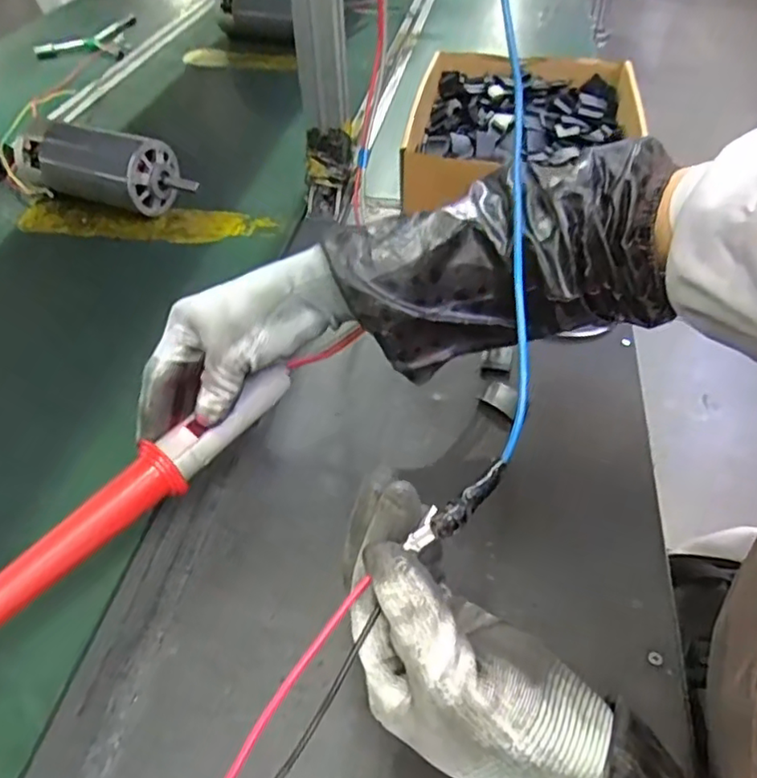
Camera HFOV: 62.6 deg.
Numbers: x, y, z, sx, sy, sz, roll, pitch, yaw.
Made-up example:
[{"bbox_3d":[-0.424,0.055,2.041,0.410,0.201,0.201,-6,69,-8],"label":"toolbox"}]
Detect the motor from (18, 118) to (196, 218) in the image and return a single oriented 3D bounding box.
[{"bbox_3d":[-0.311,-0.247,0.710,0.218,0.078,0.074,16,49,17],"label":"motor"}]

